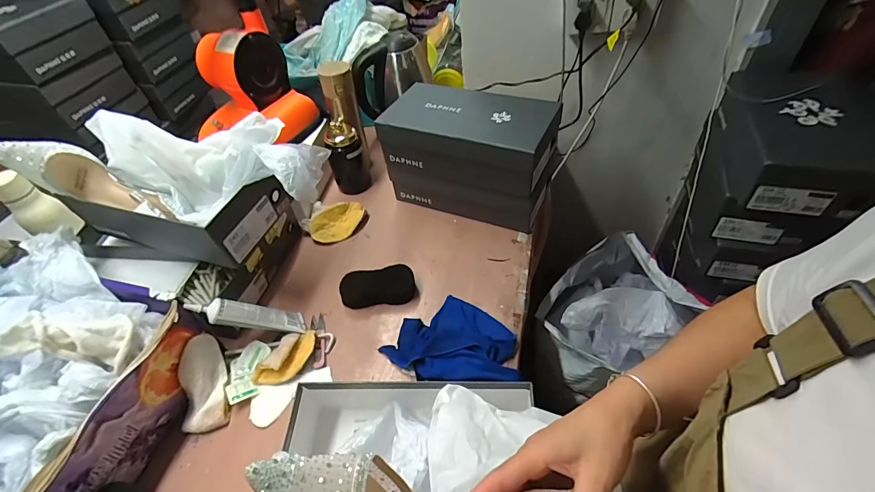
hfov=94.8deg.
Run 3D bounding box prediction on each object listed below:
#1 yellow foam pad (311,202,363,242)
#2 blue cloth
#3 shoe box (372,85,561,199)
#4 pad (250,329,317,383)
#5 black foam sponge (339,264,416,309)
[{"bbox_3d":[-0.201,-0.049,0.824,0.115,0.013,0.071,-28,73,-20],"label":"yellow foam pad"},{"bbox_3d":[0.020,0.139,0.627,0.196,0.035,0.150,-2,48,5],"label":"blue cloth"},{"bbox_3d":[0.059,-0.204,0.735,0.290,0.098,0.153,19,53,21],"label":"shoe box"},{"bbox_3d":[-0.229,0.175,0.619,0.052,0.029,0.105,28,57,28],"label":"pad"},{"bbox_3d":[-0.103,0.071,0.697,0.129,0.035,0.059,-6,48,1],"label":"black foam sponge"}]

